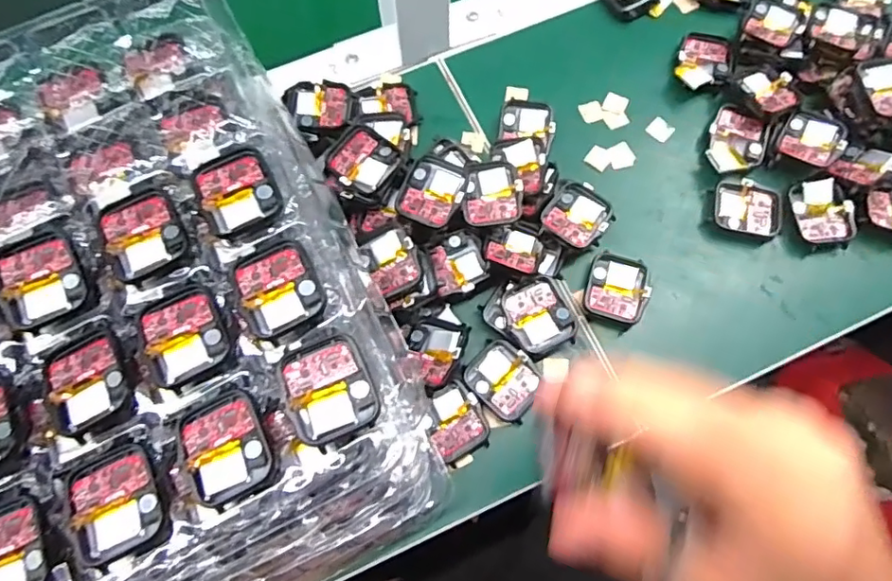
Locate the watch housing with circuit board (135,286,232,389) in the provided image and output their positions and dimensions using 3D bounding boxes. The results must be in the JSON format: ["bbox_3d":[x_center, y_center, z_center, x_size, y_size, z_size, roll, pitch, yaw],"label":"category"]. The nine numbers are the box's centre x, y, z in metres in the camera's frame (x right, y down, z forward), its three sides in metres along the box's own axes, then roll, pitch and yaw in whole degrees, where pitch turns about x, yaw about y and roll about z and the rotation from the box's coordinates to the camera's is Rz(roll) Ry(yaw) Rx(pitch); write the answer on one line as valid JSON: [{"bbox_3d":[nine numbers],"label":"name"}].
[{"bbox_3d":[-0.120,0.020,0.257,0.036,0.005,0.040,-27,73,-8],"label":"watch housing with circuit board"}]

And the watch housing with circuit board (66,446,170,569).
[{"bbox_3d":[-0.137,0.089,0.236,0.039,0.006,0.043,-23,72,-7],"label":"watch housing with circuit board"}]

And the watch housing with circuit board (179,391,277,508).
[{"bbox_3d":[-0.094,0.068,0.242,0.035,0.005,0.043,-21,72,-6],"label":"watch housing with circuit board"}]

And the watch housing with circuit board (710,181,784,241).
[{"bbox_3d":[0.201,-0.055,0.378,0.045,0.011,0.037,9,71,4],"label":"watch housing with circuit board"}]

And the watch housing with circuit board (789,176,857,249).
[{"bbox_3d":[0.251,-0.052,0.372,0.038,0.007,0.047,-5,71,-1],"label":"watch housing with circuit board"}]

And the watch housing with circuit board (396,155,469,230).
[{"bbox_3d":[-0.007,-0.061,0.343,0.036,0.007,0.043,25,73,9],"label":"watch housing with circuit board"}]

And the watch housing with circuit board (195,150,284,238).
[{"bbox_3d":[-0.102,-0.049,0.275,0.035,0.007,0.041,-22,72,-6],"label":"watch housing with circuit board"}]

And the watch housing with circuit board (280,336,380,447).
[{"bbox_3d":[-0.051,0.043,0.244,0.037,0.006,0.041,-19,72,-5],"label":"watch housing with circuit board"}]

